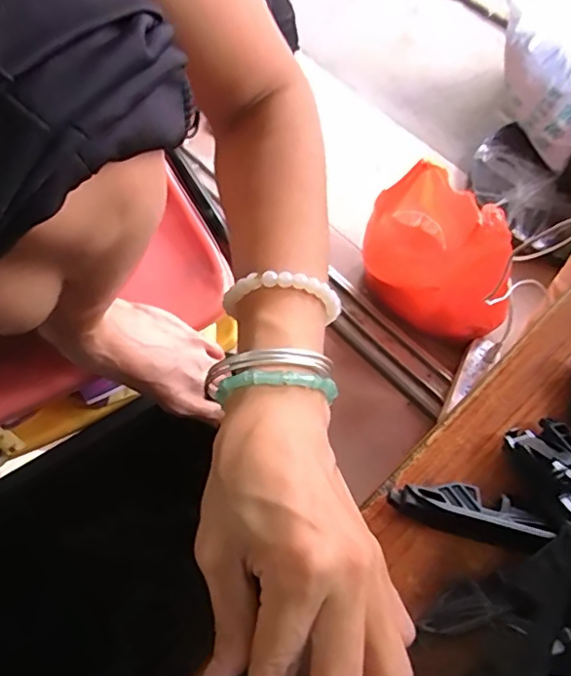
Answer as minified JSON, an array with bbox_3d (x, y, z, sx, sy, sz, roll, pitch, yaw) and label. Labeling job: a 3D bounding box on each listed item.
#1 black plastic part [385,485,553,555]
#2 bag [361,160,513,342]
[{"bbox_3d":[0.080,0.077,0.250,0.065,0.019,0.020,18,64,6],"label":"black plastic part"},{"bbox_3d":[0.235,-0.124,0.887,0.150,0.247,0.231,-17,65,-11],"label":"bag"}]

